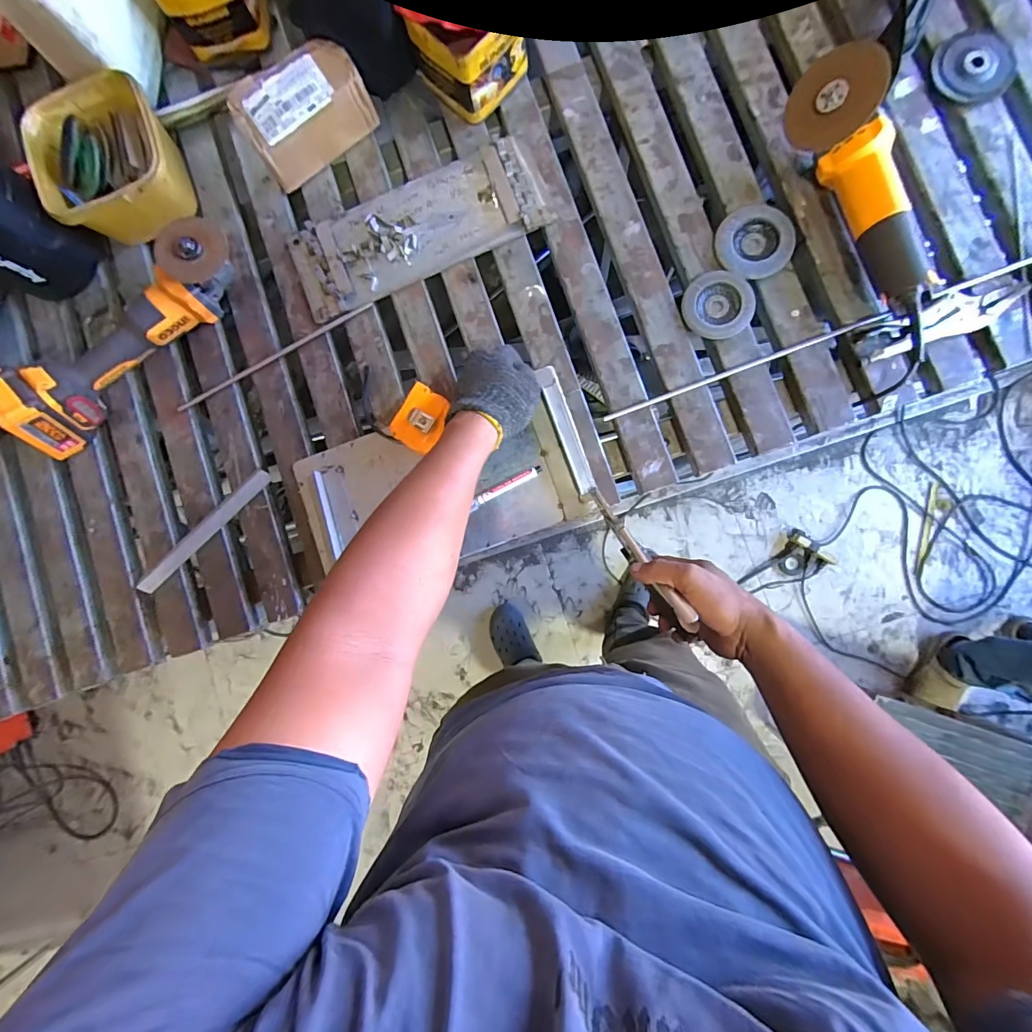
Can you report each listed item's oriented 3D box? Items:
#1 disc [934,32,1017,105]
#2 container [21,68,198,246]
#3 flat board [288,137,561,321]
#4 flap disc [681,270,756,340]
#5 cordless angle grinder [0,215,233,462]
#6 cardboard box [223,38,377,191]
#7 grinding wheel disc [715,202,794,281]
[{"bbox_3d":[0.567,-0.555,0.558,0.092,0.008,0.091,0,89,5],"label":"disc"},{"bbox_3d":[-0.532,-0.467,0.610,0.160,0.094,0.174,-14,86,5],"label":"container"},{"bbox_3d":[-0.133,-0.387,0.614,0.343,0.017,0.132,-19,87,5],"label":"flat board"},{"bbox_3d":[0.257,-0.270,0.573,0.084,0.009,0.083,0,89,5],"label":"flap disc"},{"bbox_3d":[-0.521,-0.238,0.591,0.112,0.126,0.372,39,91,6],"label":"cordless angle grinder"},{"bbox_3d":[-0.283,-0.541,0.608,0.165,0.075,0.098,-37,86,3],"label":"cardboard box"},{"bbox_3d":[0.304,-0.349,0.572,0.092,0.018,0.080,38,92,5],"label":"grinding wheel disc"}]

